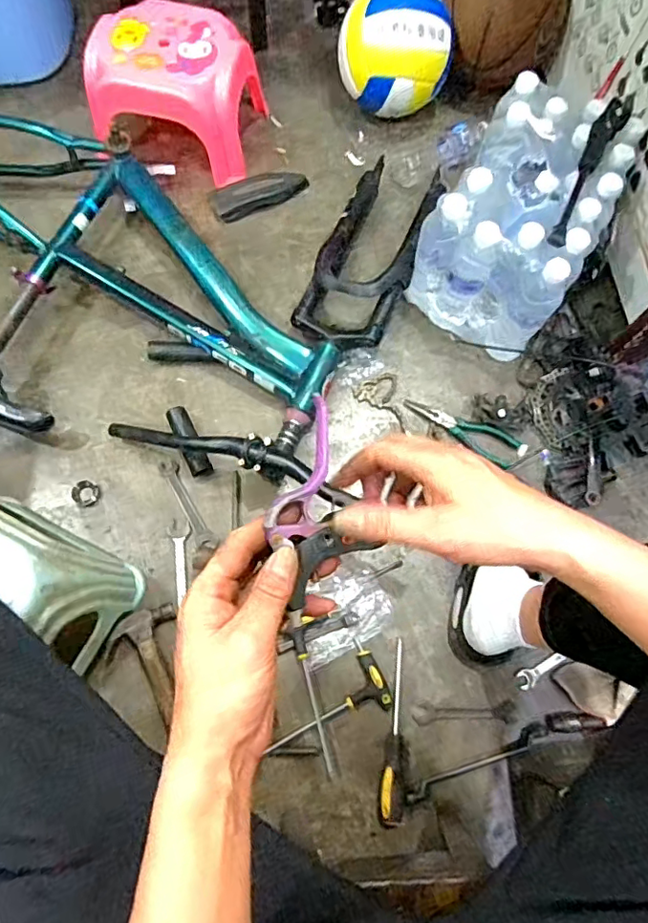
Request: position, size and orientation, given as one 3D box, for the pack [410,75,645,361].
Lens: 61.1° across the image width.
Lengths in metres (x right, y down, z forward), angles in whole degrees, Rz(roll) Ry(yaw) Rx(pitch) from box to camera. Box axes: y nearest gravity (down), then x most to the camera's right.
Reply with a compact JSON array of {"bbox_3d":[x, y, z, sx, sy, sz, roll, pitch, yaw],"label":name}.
[{"bbox_3d":[0.314,-0.387,0.895,0.230,0.213,0.341,29,73,7],"label":"pack"}]

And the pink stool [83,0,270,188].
[{"bbox_3d":[-0.264,-0.656,0.992,0.276,0.174,0.232,8,72,0],"label":"pink stool"}]

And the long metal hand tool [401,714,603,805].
[{"bbox_3d":[0.242,0.392,0.743,0.282,0.020,0.031,-18,74,-7],"label":"long metal hand tool"}]

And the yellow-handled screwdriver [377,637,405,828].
[{"bbox_3d":[0.092,0.362,0.740,0.033,0.027,0.226,3,72,0],"label":"yellow-handled screwdriver"}]

